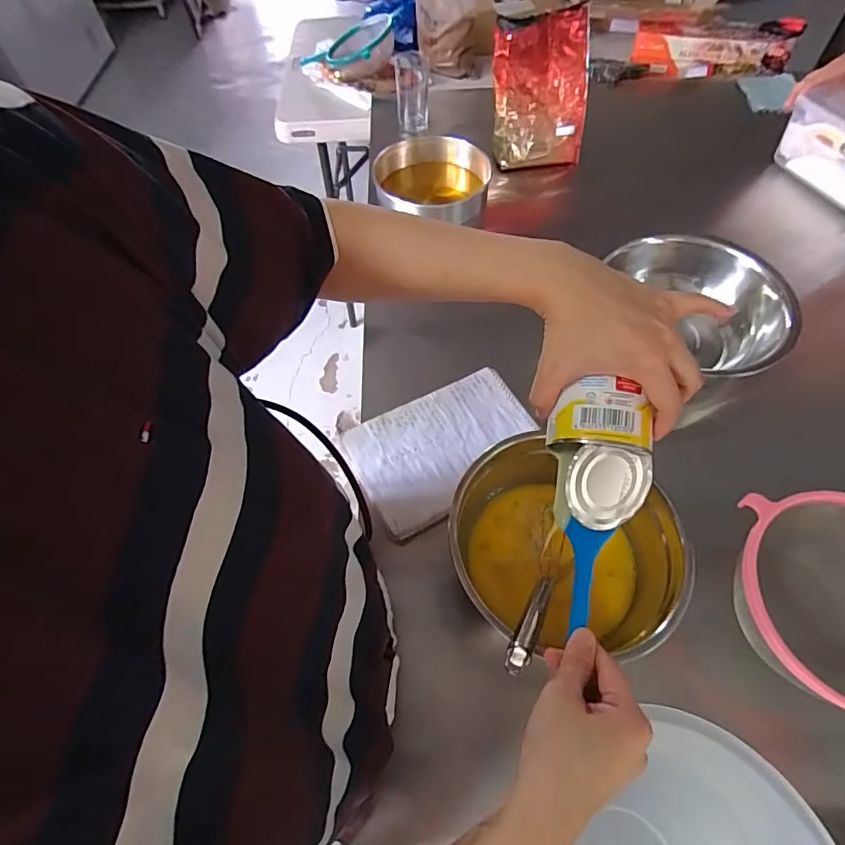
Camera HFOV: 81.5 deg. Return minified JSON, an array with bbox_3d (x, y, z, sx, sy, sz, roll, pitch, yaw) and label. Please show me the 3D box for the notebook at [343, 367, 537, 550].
[{"bbox_3d":[0.031,0.029,0.610,0.229,0.013,0.160,-26,61,-13],"label":"notebook"}]

